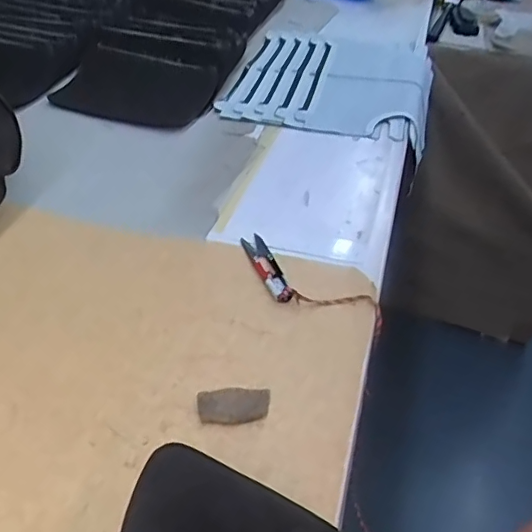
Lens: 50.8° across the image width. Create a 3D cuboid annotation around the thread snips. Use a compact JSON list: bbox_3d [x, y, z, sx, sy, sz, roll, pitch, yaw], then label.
[{"bbox_3d":[0.001,-0.001,0.556,0.023,0.014,0.103,-12,44,-17],"label":"thread snips"}]

